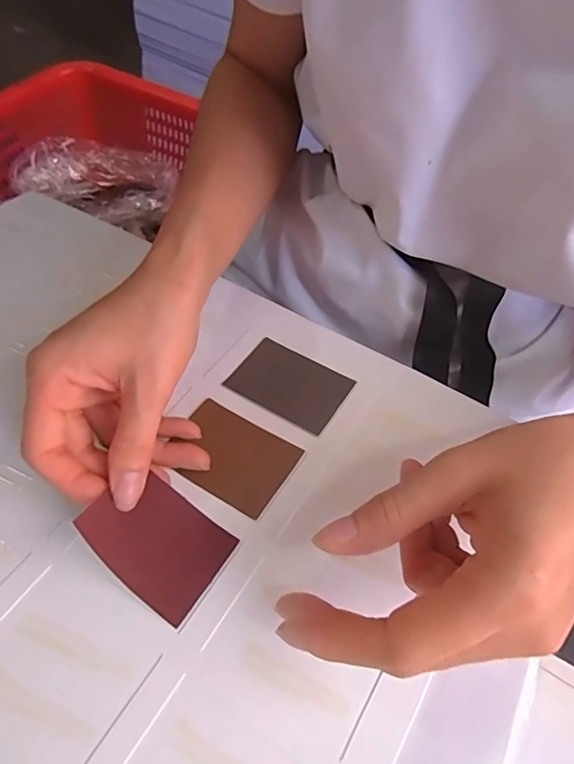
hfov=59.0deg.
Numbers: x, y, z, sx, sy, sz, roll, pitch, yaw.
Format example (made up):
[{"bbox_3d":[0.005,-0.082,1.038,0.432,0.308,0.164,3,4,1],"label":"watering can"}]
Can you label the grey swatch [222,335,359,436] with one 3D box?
[{"bbox_3d":[0.001,-0.001,0.309,0.067,0.004,0.047,28,59,17],"label":"grey swatch"}]

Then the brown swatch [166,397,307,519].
[{"bbox_3d":[-0.032,0.040,0.279,0.067,0.005,0.047,27,58,17],"label":"brown swatch"}]

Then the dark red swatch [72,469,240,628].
[{"bbox_3d":[-0.062,0.074,0.240,0.064,0.005,0.046,37,58,4],"label":"dark red swatch"}]

